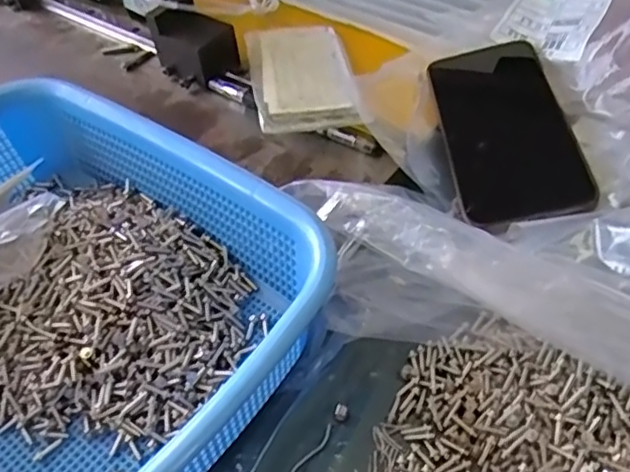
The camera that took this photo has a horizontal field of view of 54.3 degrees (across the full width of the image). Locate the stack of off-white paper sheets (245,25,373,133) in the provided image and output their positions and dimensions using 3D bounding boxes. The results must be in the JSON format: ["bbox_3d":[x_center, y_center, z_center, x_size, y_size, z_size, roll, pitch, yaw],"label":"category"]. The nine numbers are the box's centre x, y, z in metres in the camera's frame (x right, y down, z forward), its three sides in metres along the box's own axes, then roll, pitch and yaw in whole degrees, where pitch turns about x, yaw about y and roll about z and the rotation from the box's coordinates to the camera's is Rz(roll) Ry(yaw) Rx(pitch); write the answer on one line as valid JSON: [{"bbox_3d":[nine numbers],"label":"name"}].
[{"bbox_3d":[-0.010,-0.120,0.459,0.073,0.026,0.152,-11,50,-1],"label":"stack of off-white paper sheets"}]

